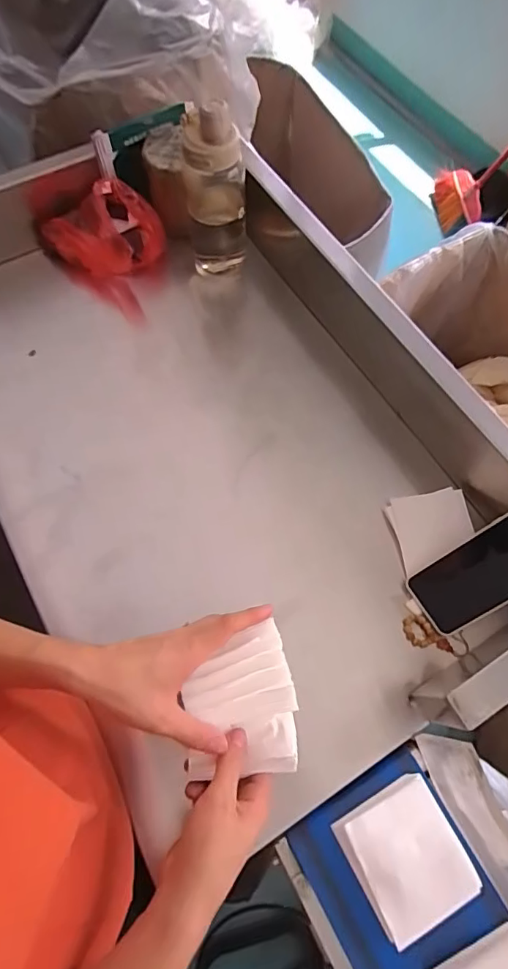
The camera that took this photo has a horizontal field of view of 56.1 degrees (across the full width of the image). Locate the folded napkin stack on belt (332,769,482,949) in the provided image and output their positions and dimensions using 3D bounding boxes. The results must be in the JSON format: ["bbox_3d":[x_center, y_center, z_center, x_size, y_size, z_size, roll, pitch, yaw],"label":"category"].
[{"bbox_3d":[0.137,0.334,0.428,0.095,0.031,0.098,-24,69,-10],"label":"folded napkin stack on belt"}]

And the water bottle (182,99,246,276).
[{"bbox_3d":[-0.051,-0.382,0.632,0.081,0.219,0.069,-1,66,-3],"label":"water bottle"}]

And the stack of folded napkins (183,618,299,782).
[{"bbox_3d":[-0.011,0.196,0.429,0.096,0.042,0.116,-5,65,-4],"label":"stack of folded napkins"}]

